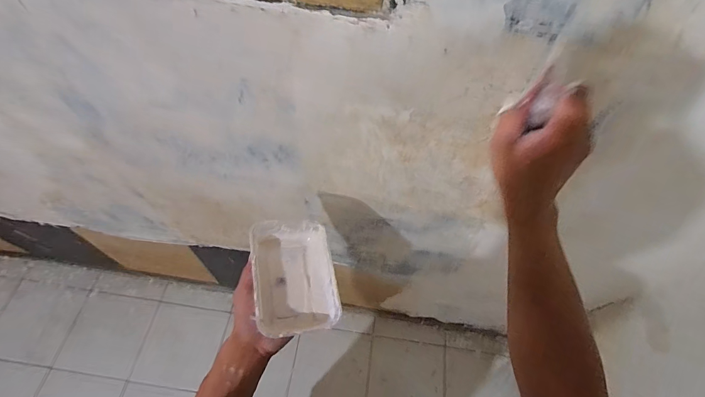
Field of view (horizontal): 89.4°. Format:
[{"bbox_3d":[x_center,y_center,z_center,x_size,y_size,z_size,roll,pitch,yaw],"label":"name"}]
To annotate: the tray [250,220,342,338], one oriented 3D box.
[{"bbox_3d":[-0.088,0.113,0.523,0.117,0.053,0.169,-3,61,-22],"label":"tray"}]

